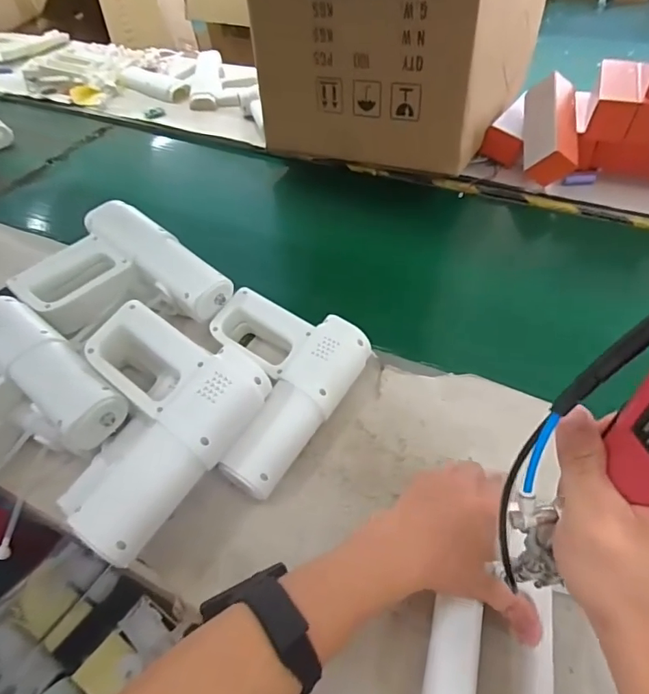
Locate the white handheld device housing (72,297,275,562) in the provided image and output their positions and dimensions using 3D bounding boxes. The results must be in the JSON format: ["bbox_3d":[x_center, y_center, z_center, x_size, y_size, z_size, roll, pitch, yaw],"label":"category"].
[{"bbox_3d":[-0.185,0.074,0.476,0.181,0.068,0.210,23,55,22],"label":"white handheld device housing"}]

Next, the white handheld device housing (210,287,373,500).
[{"bbox_3d":[-0.076,0.041,0.559,0.185,0.070,0.209,25,56,24],"label":"white handheld device housing"}]

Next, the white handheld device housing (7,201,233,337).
[{"bbox_3d":[-0.243,-0.069,0.600,0.219,0.093,0.181,28,58,26],"label":"white handheld device housing"}]

